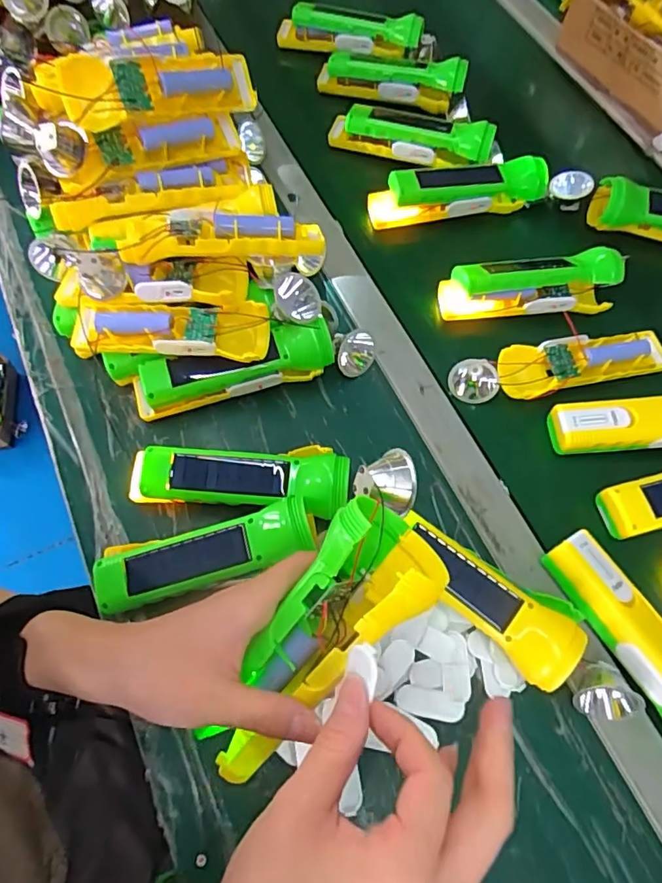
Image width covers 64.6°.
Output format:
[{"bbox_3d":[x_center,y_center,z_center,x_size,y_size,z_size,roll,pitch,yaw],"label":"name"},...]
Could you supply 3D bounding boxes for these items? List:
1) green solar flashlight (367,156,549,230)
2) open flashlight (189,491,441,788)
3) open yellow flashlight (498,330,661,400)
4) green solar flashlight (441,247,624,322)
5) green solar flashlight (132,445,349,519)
[{"bbox_3d":[0.136,-0.268,0.566,0.188,0.045,0.049,-7,67,-5],"label":"green solar flashlight"},{"bbox_3d":[-0.011,0.111,0.278,0.058,0.056,0.161,40,95,17],"label":"open flashlight"},{"bbox_3d":[0.238,-0.075,0.491,0.170,0.032,0.051,-10,68,-7],"label":"open yellow flashlight"},{"bbox_3d":[0.198,-0.156,0.523,0.181,0.047,0.061,-4,67,-4],"label":"green solar flashlight"},{"bbox_3d":[-0.074,0.029,0.426,0.173,0.043,0.058,6,67,1],"label":"green solar flashlight"}]

